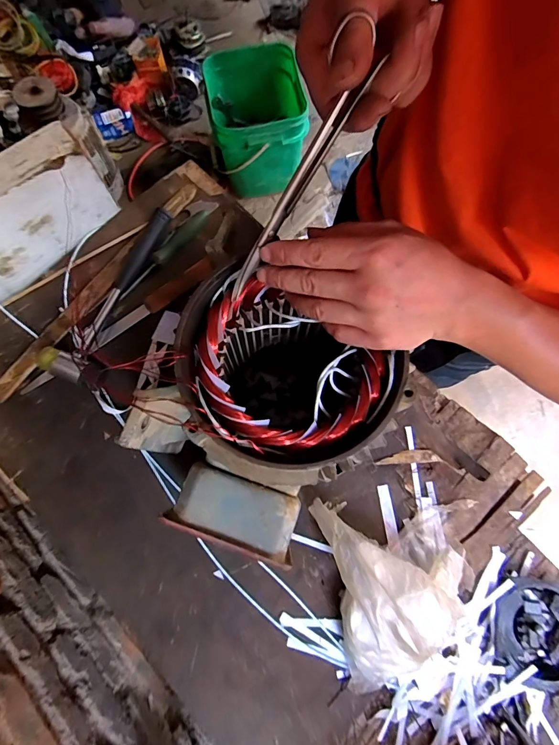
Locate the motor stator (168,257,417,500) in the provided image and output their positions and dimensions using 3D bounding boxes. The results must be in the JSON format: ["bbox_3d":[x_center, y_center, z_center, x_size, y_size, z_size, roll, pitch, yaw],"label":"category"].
[{"bbox_3d":[0.009,0.019,0.405,0.174,0.220,0.164,0,75,0],"label":"motor stator"}]

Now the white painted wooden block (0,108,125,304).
[{"bbox_3d":[-0.383,-0.162,0.501,0.082,0.129,0.363,42,79,10],"label":"white painted wooden block"}]

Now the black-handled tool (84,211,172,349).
[{"bbox_3d":[-0.212,-0.134,0.529,0.029,0.020,0.217,23,77,6],"label":"black-handled tool"}]

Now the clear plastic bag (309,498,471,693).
[{"bbox_3d":[0.136,0.234,0.414,0.150,0.089,0.183,-13,76,-3],"label":"clear plastic bag"}]

